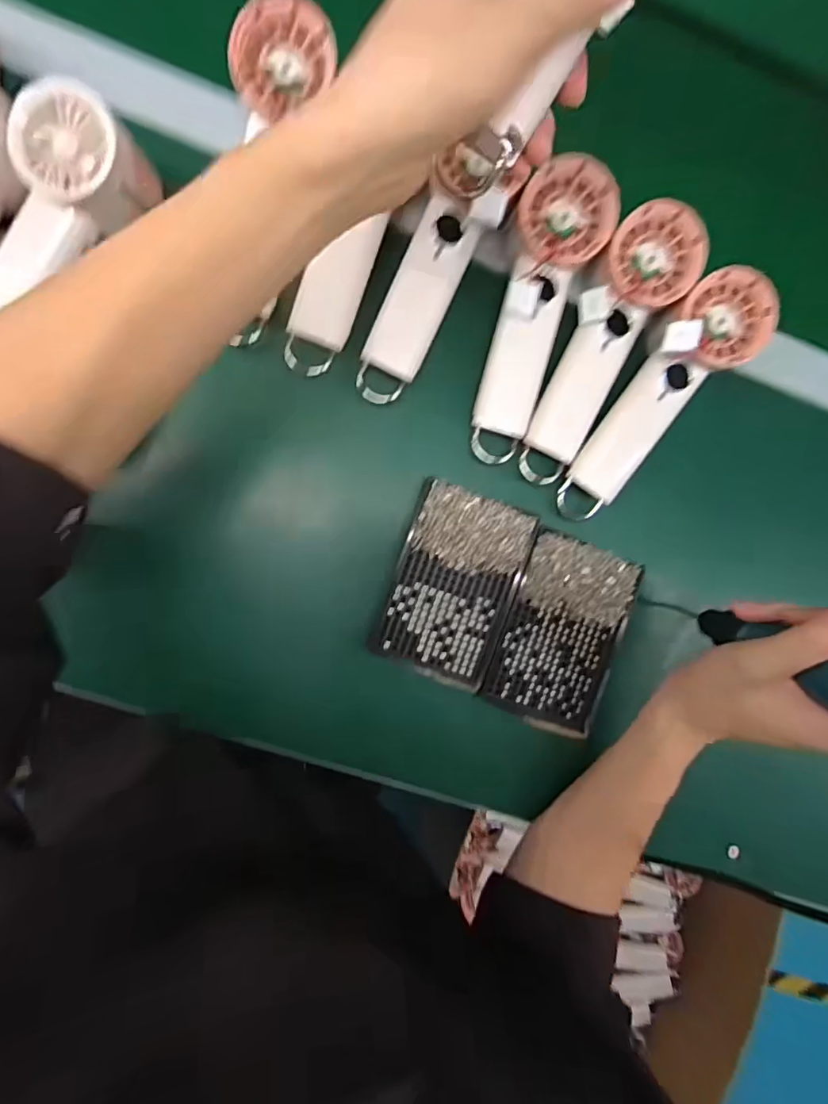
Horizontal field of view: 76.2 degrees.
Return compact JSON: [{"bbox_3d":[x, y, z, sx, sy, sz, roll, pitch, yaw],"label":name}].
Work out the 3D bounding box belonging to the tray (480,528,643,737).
[{"bbox_3d":[0.111,0.060,0.390,0.088,0.014,0.133,19,91,-6],"label":"tray"}]

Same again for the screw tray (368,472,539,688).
[{"bbox_3d":[0.031,0.025,0.383,0.087,0.011,0.133,18,91,-6],"label":"screw tray"}]

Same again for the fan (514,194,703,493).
[{"bbox_3d":[0.132,-0.142,0.374,0.057,0.025,0.195,26,103,-7],"label":"fan"}]

